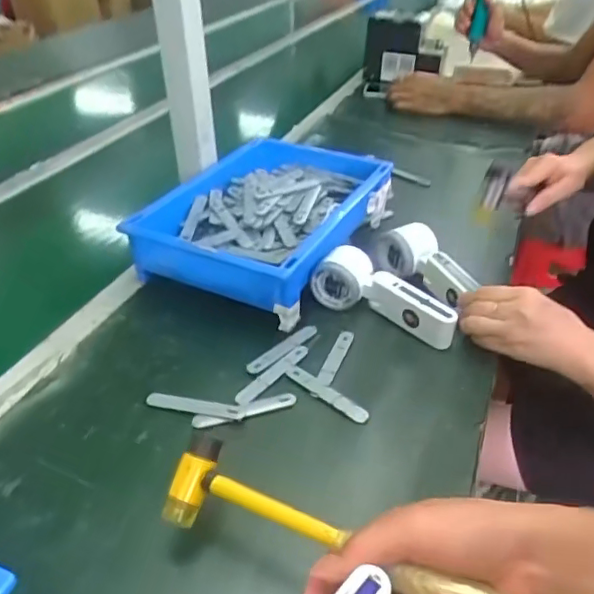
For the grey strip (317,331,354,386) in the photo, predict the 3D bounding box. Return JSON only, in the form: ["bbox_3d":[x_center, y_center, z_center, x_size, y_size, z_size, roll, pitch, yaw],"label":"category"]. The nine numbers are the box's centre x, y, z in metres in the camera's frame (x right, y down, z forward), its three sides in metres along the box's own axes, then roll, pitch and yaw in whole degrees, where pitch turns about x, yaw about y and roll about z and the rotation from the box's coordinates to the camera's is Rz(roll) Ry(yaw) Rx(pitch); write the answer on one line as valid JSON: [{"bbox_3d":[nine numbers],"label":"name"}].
[{"bbox_3d":[0.039,0.059,0.574,0.016,0.004,0.083,13,37,18],"label":"grey strip"}]

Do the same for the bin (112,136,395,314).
[{"bbox_3d":[-0.037,-0.096,0.733,0.228,0.093,0.326,15,38,21],"label":"bin"}]

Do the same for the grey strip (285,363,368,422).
[{"bbox_3d":[0.027,0.090,0.536,0.094,0.006,0.019,28,44,34],"label":"grey strip"}]

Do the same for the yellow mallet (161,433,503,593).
[{"bbox_3d":[0.031,0.158,0.350,0.264,0.040,0.044,15,35,26],"label":"yellow mallet"}]

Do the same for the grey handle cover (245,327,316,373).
[{"bbox_3d":[-0.012,0.051,0.593,0.020,0.007,0.101,26,43,33],"label":"grey handle cover"}]

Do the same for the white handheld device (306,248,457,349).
[{"bbox_3d":[0.099,-0.001,0.626,0.164,0.061,0.049,20,40,26],"label":"white handheld device"}]

